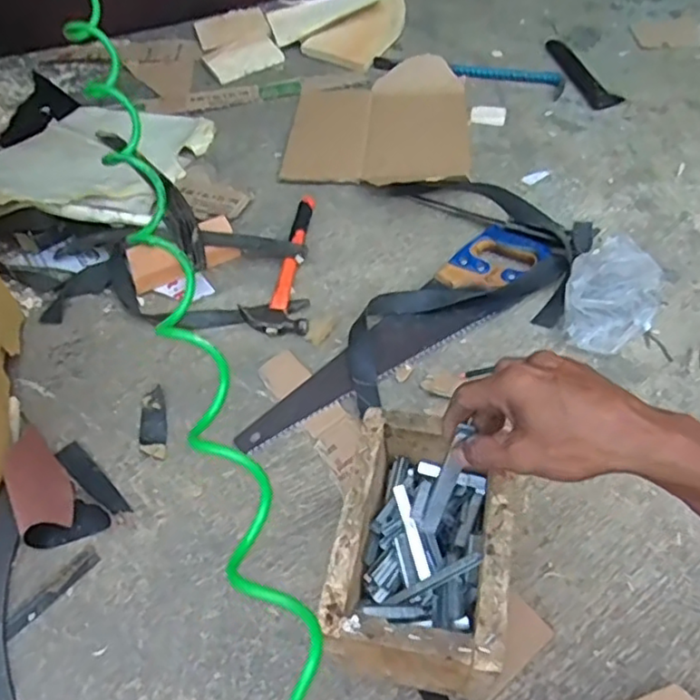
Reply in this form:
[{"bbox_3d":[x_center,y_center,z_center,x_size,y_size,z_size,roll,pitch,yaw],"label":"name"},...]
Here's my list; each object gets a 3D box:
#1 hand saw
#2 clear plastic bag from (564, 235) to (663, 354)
[{"bbox_3d":[0.072,-0.017,0.817,0.481,0.028,0.098,-39,63,-21],"label":"hand saw"},{"bbox_3d":[0.335,-0.070,0.810,0.113,0.072,0.145,22,58,20],"label":"clear plastic bag"}]

